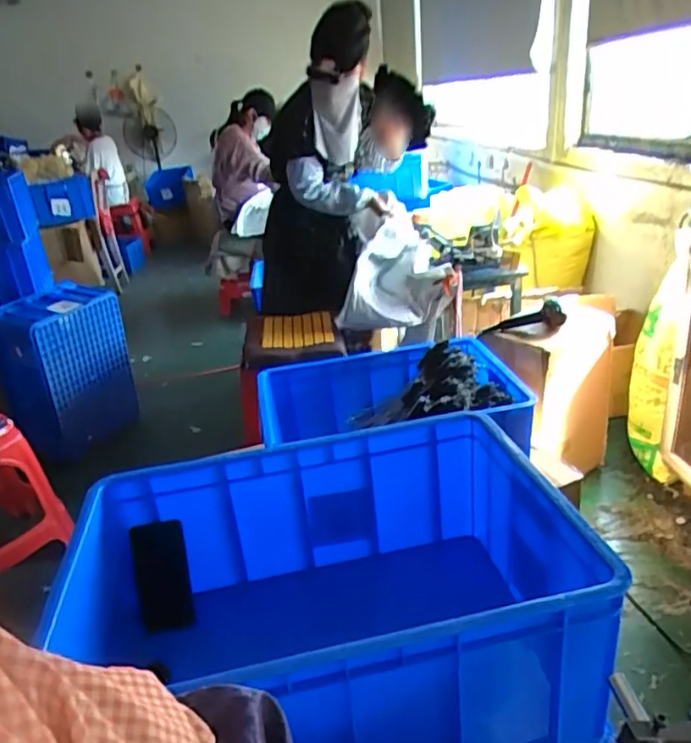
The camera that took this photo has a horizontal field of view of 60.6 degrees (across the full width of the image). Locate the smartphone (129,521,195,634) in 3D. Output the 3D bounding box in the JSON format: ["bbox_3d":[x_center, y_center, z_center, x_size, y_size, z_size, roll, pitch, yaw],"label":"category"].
[{"bbox_3d":[-0.285,0.321,0.920,0.077,0.185,0.007,-5,15,-6],"label":"smartphone"}]

